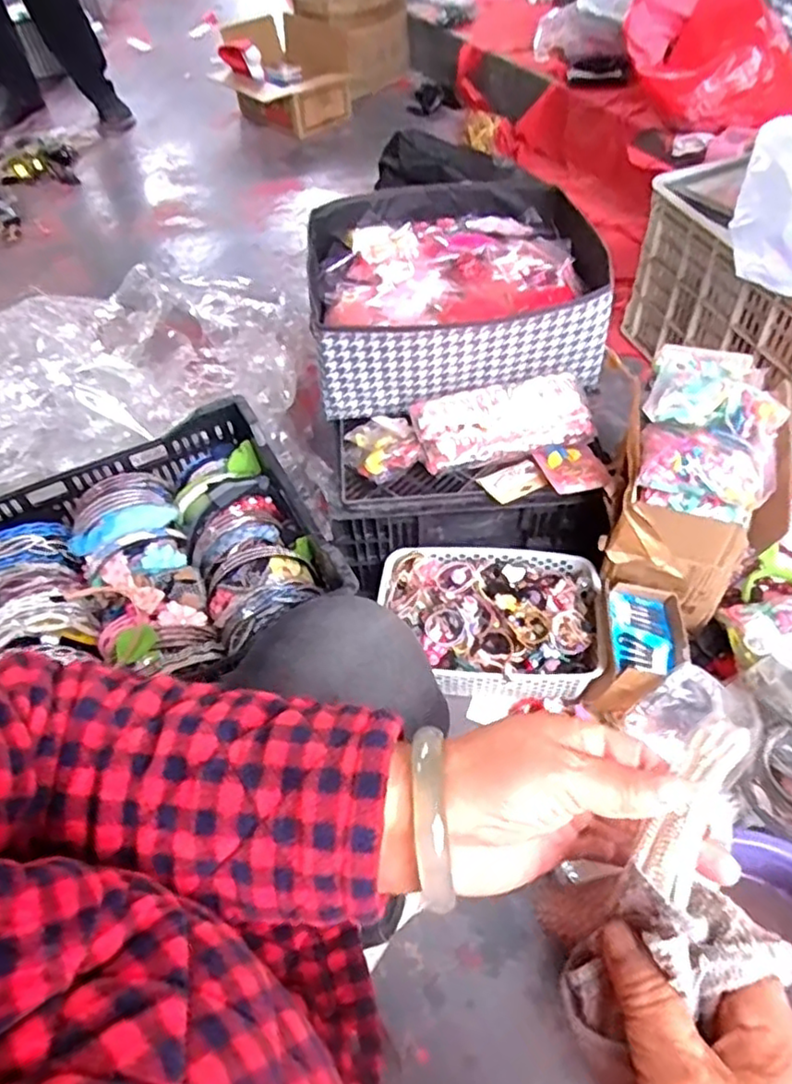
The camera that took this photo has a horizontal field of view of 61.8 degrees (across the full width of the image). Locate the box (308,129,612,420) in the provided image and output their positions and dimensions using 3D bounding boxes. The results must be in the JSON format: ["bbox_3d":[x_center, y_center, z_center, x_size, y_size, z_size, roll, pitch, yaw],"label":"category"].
[{"bbox_3d":[0.080,-0.376,0.996,0.401,0.159,0.370,-6,52,-1],"label":"box"}]

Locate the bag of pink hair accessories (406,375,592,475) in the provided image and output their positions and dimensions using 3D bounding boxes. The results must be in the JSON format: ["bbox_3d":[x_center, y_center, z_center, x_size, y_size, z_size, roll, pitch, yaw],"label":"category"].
[{"bbox_3d":[0.144,-0.162,0.900,0.235,0.075,0.095,-11,52,-4],"label":"bag of pink hair accessories"}]

